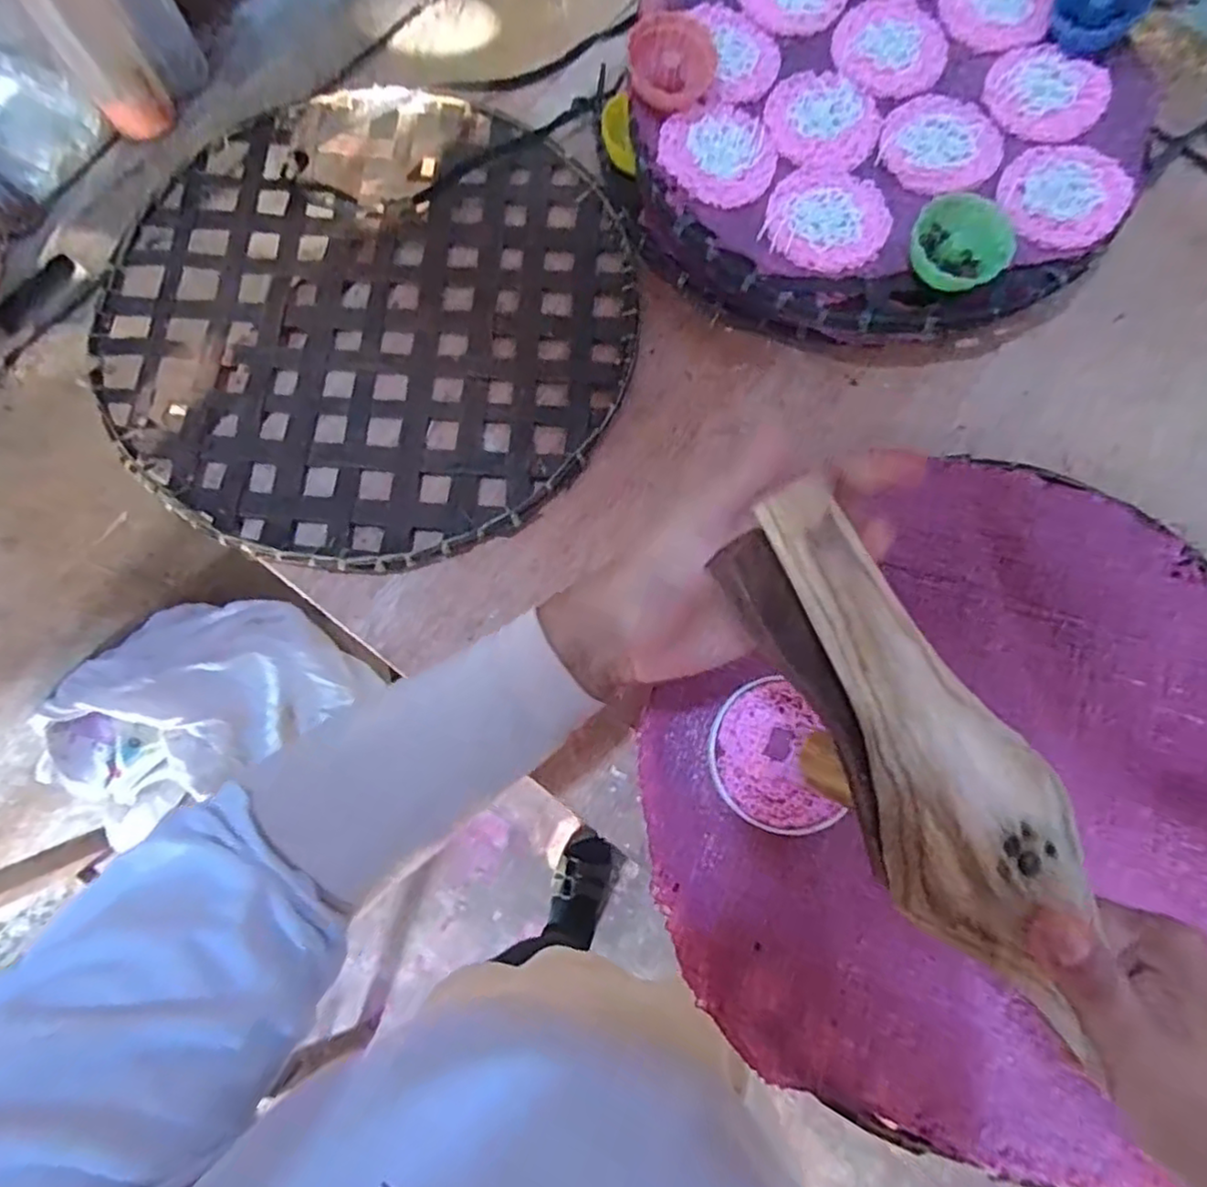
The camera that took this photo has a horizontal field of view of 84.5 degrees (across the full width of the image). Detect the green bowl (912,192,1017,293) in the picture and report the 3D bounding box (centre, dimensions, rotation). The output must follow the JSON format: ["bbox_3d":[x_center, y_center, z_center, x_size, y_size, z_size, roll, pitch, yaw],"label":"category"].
[{"bbox_3d":[0.230,-0.225,0.429,0.061,0.021,0.058,-1,74,2],"label":"green bowl"}]

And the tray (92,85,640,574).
[{"bbox_3d":[-0.167,-0.204,0.478,0.381,0.010,0.361,43,80,11],"label":"tray"}]

